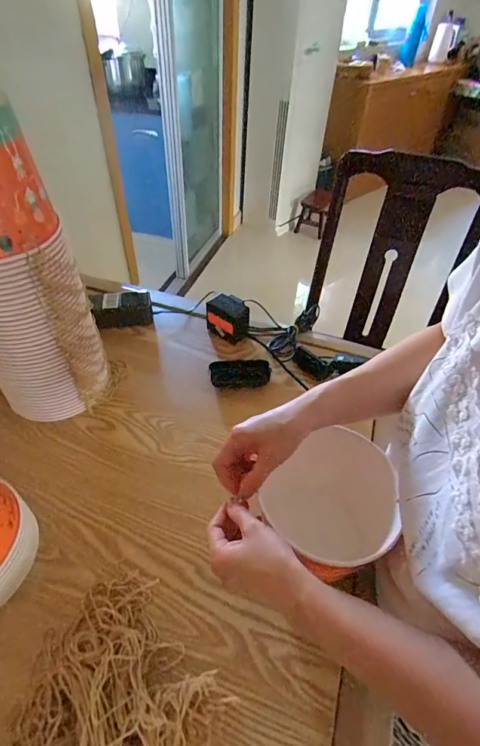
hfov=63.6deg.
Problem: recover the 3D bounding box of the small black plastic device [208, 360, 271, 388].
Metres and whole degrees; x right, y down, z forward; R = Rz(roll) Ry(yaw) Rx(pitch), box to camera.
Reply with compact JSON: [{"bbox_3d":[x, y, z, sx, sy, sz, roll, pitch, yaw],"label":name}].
[{"bbox_3d":[0.001,0.004,0.695,0.106,0.022,0.055,-3,47,-8],"label":"small black plastic device"}]

